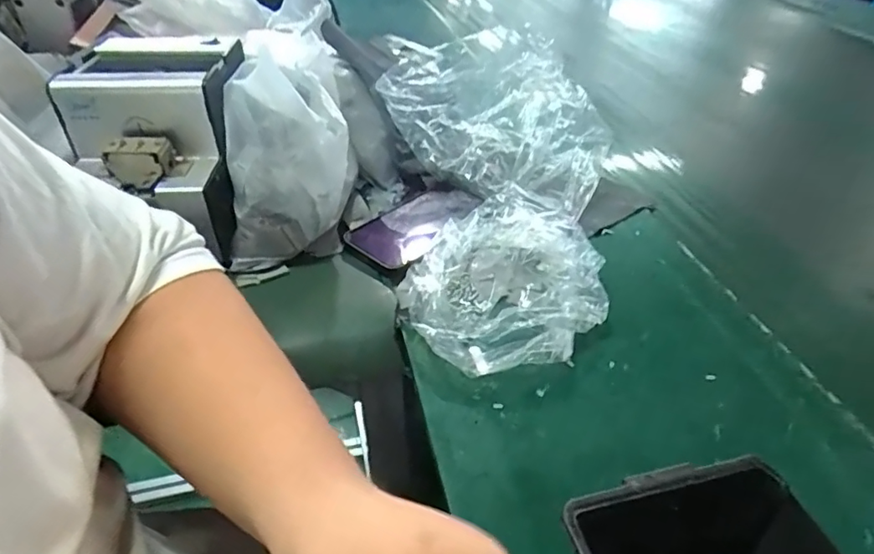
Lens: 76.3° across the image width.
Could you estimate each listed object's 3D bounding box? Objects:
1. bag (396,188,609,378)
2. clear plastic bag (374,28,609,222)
[{"bbox_3d":[0.051,0.002,0.450,0.156,0.050,0.153,-25,46,-29],"label":"bag"},{"bbox_3d":[0.060,-0.175,0.609,0.244,0.119,0.172,18,42,19],"label":"clear plastic bag"}]

